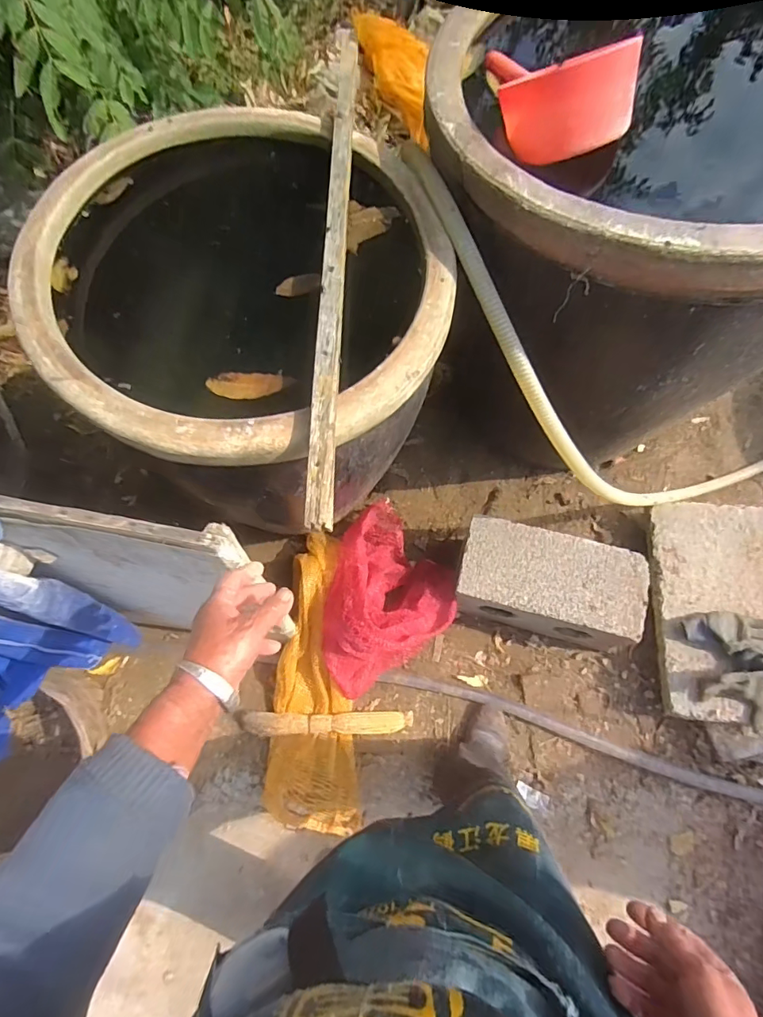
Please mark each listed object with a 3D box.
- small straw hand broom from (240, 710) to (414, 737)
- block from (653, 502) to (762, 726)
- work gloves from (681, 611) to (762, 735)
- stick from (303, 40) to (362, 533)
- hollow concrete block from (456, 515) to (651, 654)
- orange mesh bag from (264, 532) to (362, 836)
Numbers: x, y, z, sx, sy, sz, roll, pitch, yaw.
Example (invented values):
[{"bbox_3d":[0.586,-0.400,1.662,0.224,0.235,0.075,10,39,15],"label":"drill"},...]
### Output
[{"bbox_3d":[-0.133,0.500,1.130,0.405,0.059,0.056,-1,69,2],"label":"small straw hand broom"},{"bbox_3d":[0.872,0.233,1.149,0.409,0.046,0.513,5,70,4],"label":"block"},{"bbox_3d":[0.775,0.334,1.024,0.217,0.063,0.246,-8,69,-1],"label":"work gloves"},{"bbox_3d":[-0.061,-0.360,0.668,0.034,0.015,0.805,6,70,-13],"label":"stick"},{"bbox_3d":[0.386,0.184,1.155,0.399,0.209,0.201,12,70,7],"label":"hollow concrete block"},{"bbox_3d":[-0.163,0.385,1.117,0.223,0.175,0.647,-5,69,0],"label":"orange mesh bag"}]

